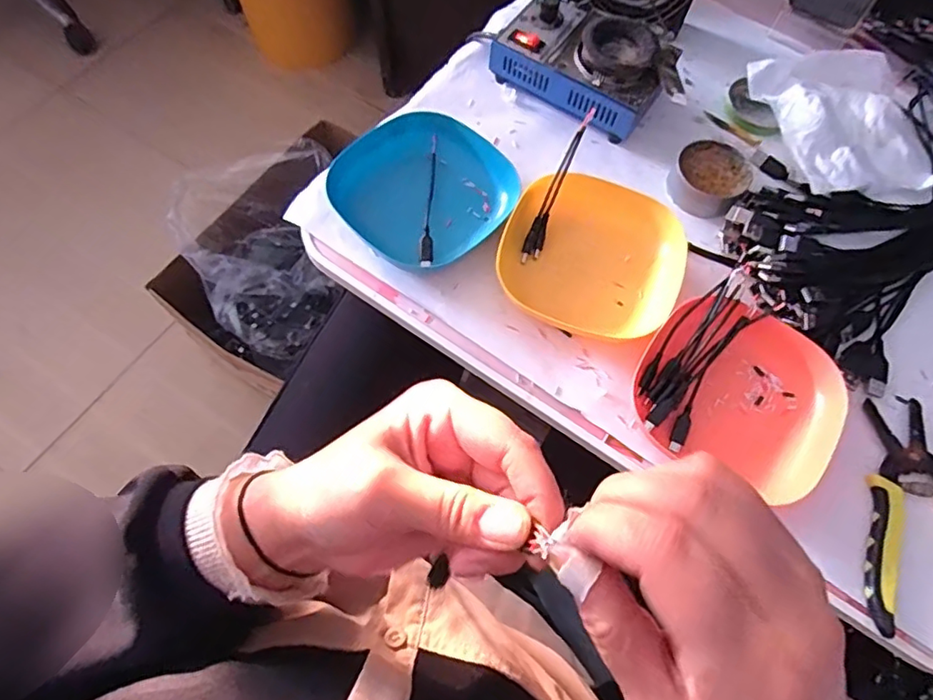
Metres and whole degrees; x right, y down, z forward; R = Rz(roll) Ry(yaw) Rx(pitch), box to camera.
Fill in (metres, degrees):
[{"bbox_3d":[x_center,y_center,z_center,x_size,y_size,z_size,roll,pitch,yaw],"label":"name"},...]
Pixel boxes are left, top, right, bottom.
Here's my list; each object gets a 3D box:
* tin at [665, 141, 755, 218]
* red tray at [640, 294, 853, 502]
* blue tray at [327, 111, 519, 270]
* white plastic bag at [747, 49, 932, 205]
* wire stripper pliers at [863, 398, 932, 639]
[{"bbox_3d":[0.212,-0.150,0.503,0.062,0.026,0.061,1,67,-2],"label":"tin"},{"bbox_3d":[0.197,0.028,0.419,0.134,0.028,0.127,27,69,9],"label":"red tray"},{"bbox_3d":[-0.037,-0.136,0.478,0.137,0.028,0.127,-38,73,-16],"label":"blue tray"},{"bbox_3d":[0.357,-0.208,0.529,0.147,0.035,0.161,-11,68,-6],"label":"white plastic bag"},{"bbox_3d":[0.335,0.120,0.395,0.112,0.015,0.162,16,67,5],"label":"wire stripper pliers"}]

